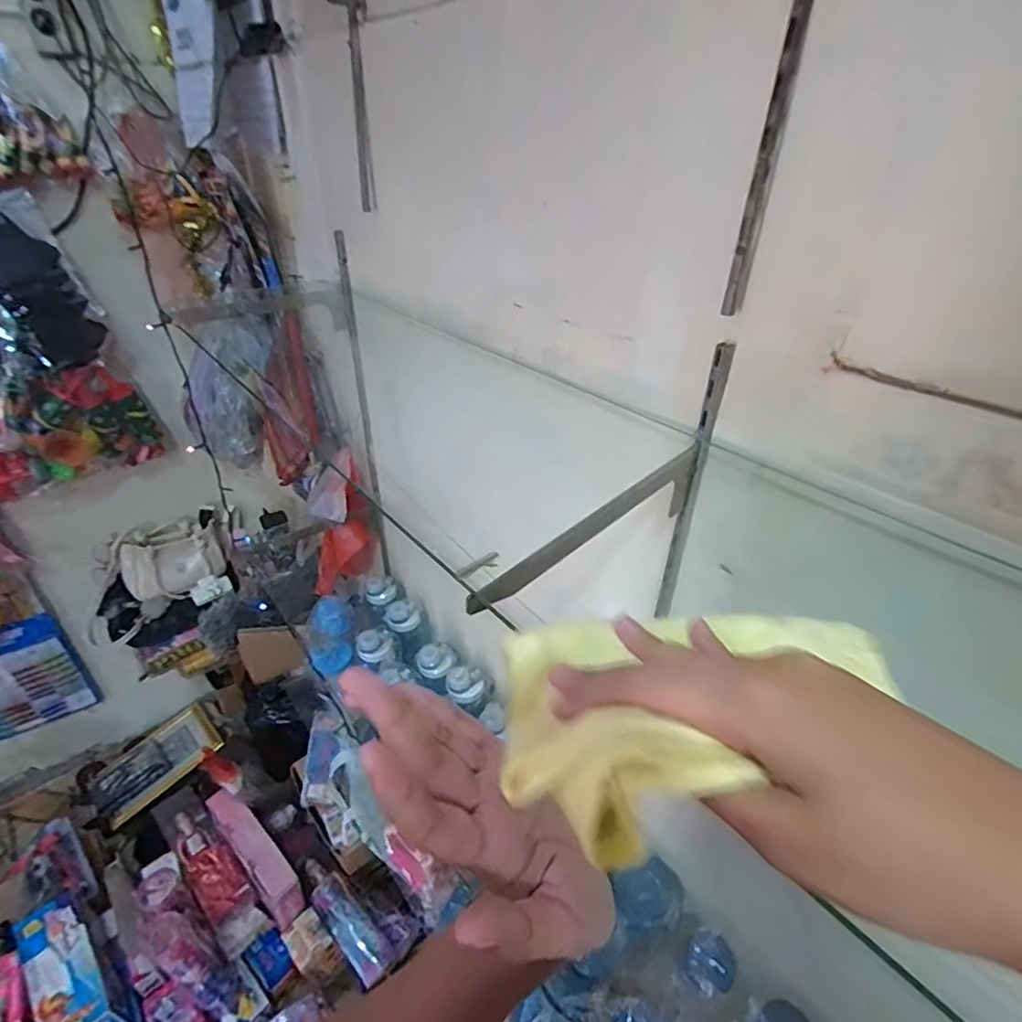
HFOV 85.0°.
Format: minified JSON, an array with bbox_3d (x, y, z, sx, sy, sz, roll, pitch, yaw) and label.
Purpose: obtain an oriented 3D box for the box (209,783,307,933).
[{"bbox_3d":[-0.539,0.713,1.166,0.304,0.095,0.063,42,48,19],"label":"box"}]

